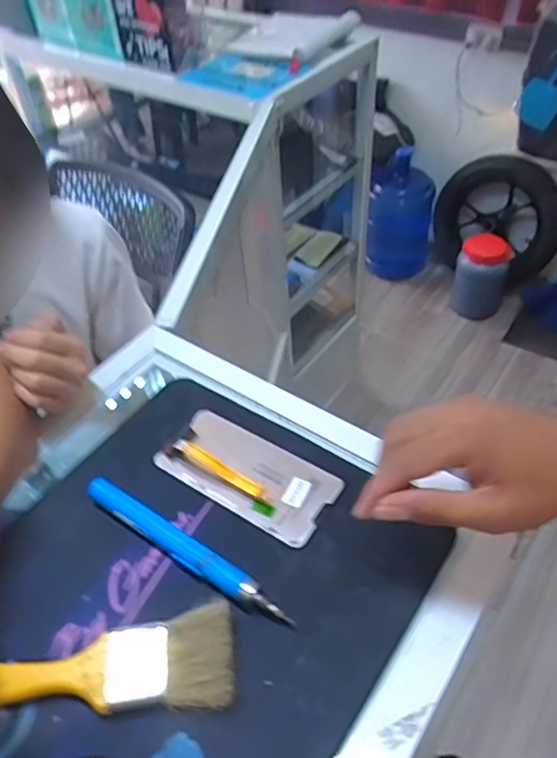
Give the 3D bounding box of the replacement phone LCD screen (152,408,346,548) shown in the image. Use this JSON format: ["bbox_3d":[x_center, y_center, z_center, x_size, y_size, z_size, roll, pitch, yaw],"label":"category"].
[{"bbox_3d":[-0.026,0.073,0.481,0.146,0.021,0.071,24,53,24],"label":"replacement phone LCD screen"}]

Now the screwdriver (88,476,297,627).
[{"bbox_3d":[-0.072,0.127,0.436,0.188,0.019,0.018,26,54,26],"label":"screwdriver"}]

